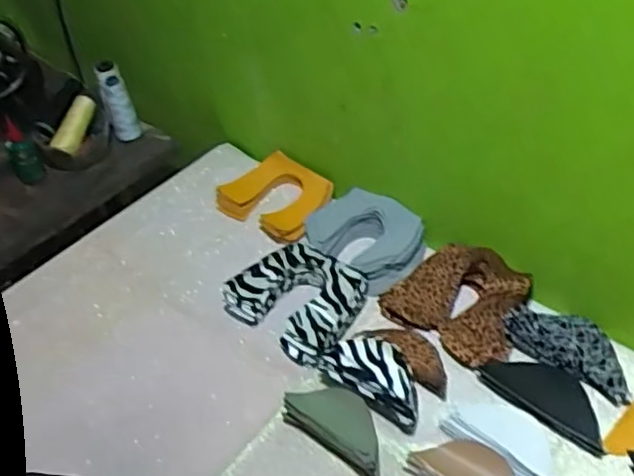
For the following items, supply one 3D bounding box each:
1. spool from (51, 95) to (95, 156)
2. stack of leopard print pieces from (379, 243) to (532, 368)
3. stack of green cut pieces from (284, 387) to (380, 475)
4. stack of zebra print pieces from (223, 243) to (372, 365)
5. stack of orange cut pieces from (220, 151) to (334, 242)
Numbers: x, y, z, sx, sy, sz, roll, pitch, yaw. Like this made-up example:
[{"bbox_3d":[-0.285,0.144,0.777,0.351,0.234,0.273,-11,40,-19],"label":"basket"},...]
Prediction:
[{"bbox_3d":[-0.396,-0.186,1.098,0.034,0.039,0.111,6,59,12],"label":"spool"},{"bbox_3d":[0.179,0.070,0.822,0.139,0.046,0.162,-36,52,-28],"label":"stack of leopard print pieces"},{"bbox_3d":[0.024,0.199,0.708,0.061,0.049,0.121,-34,50,-26],"label":"stack of green cut pieces"},{"bbox_3d":[-0.016,0.074,0.844,0.162,0.035,0.140,30,54,32],"label":"stack of zebra print pieces"},{"bbox_3d":[-0.060,-0.063,1.000,0.162,0.032,0.126,29,53,31],"label":"stack of orange cut pieces"}]

